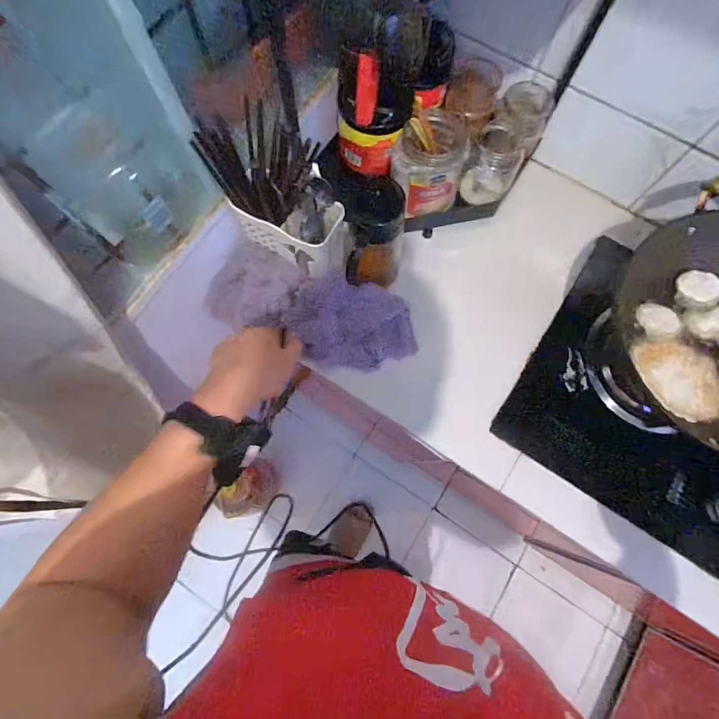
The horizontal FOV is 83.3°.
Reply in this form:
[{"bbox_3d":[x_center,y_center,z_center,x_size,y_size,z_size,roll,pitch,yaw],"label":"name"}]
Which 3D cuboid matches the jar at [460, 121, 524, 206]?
[{"bbox_3d":[0.212,-0.305,0.640,0.071,0.102,0.072,0,72,0],"label":"jar"}]

